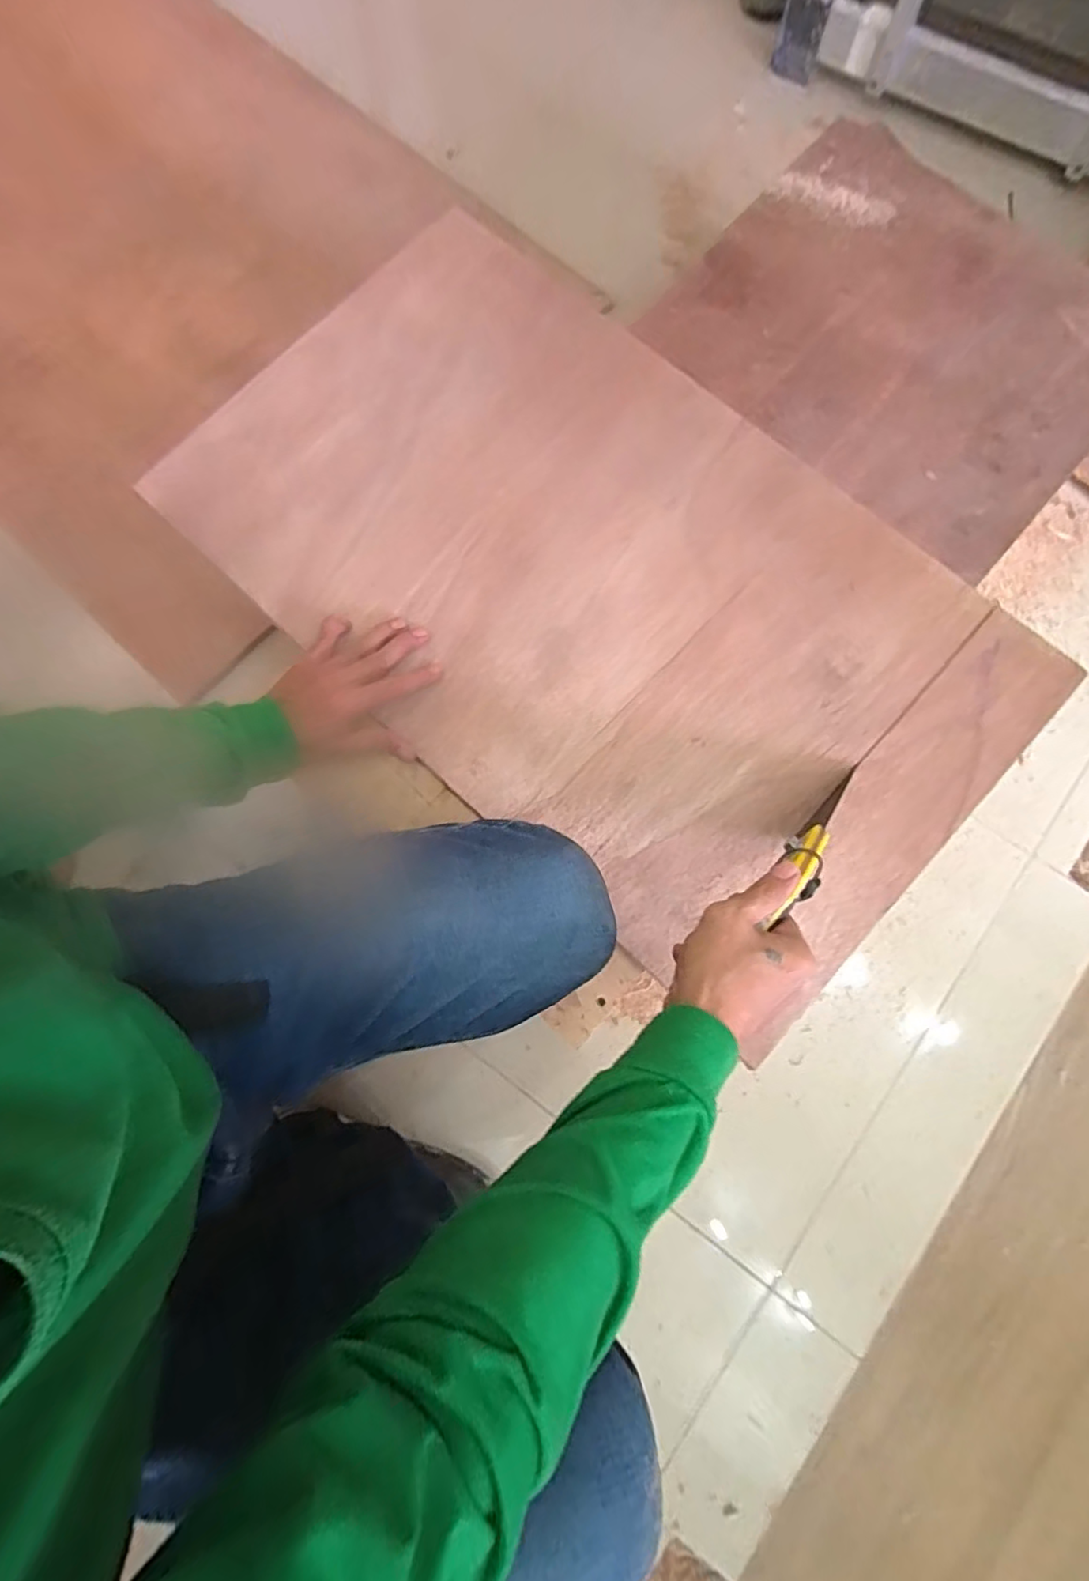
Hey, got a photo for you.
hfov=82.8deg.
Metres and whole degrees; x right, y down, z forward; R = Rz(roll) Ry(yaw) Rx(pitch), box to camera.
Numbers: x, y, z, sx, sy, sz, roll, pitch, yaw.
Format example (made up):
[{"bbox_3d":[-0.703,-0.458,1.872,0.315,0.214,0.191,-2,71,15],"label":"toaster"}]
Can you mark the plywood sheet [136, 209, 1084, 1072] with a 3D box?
[{"bbox_3d":[0.039,-0.221,0.633,0.839,0.015,0.486,43,83,10],"label":"plywood sheet"}]

